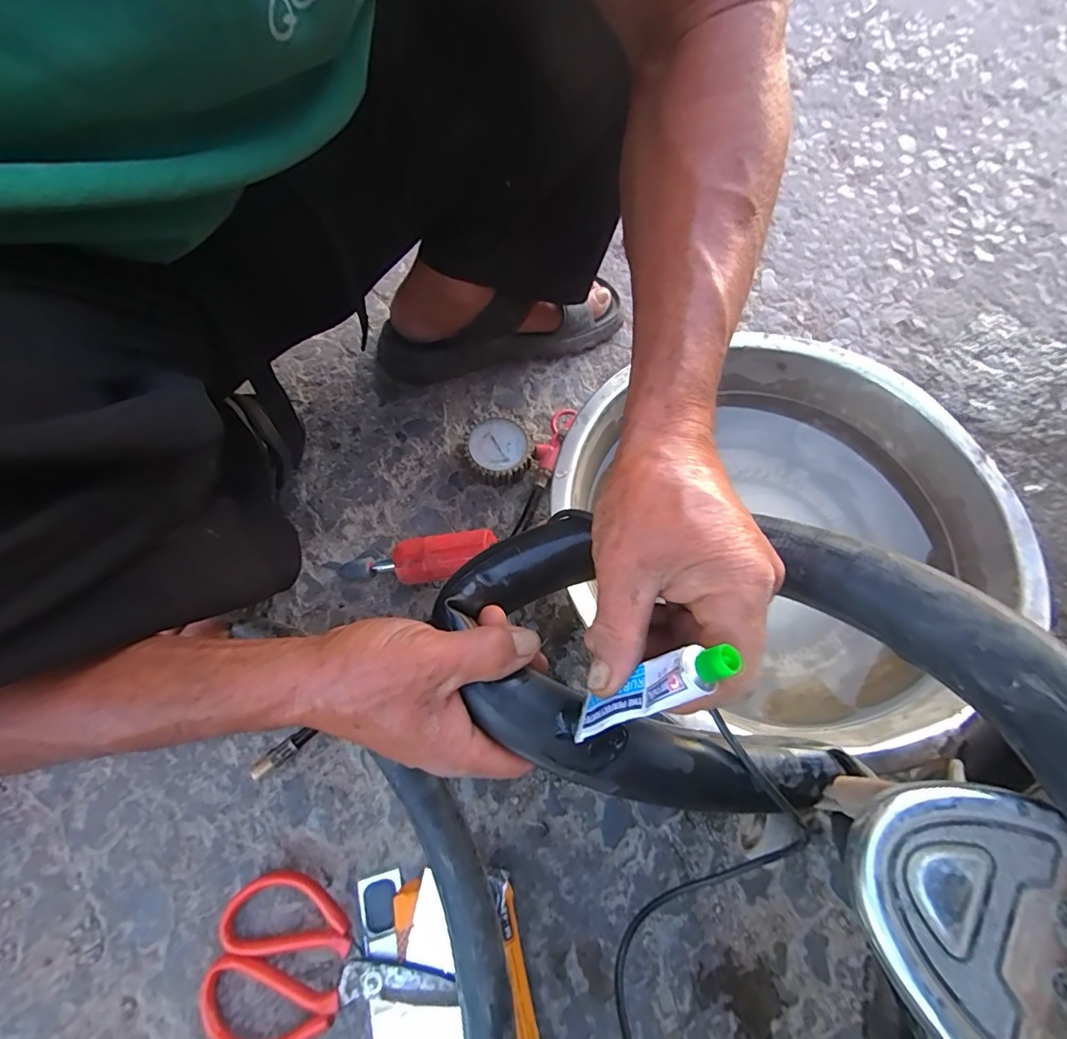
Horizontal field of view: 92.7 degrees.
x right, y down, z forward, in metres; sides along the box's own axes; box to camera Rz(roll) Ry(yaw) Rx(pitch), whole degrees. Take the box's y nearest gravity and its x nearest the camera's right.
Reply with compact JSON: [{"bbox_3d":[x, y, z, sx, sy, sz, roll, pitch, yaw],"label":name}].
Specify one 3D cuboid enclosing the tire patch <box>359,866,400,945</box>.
[{"bbox_3d":[-0.114,0.289,0.381,0.030,0.006,0.039,-14,66,-9],"label":"tire patch"}]

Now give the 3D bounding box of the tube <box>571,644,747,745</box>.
[{"bbox_3d":[0.045,0.074,0.219,0.013,0.098,0.018,-7,62,-36],"label":"tube"}]

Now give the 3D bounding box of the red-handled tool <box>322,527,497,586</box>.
[{"bbox_3d":[-0.114,0.040,0.462,0.167,0.030,0.035,-12,64,16],"label":"red-handled tool"}]

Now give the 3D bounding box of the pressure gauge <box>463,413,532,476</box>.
[{"bbox_3d":[-0.037,-0.070,0.528,0.065,0.039,0.065,-15,67,-10],"label":"pressure gauge"}]

